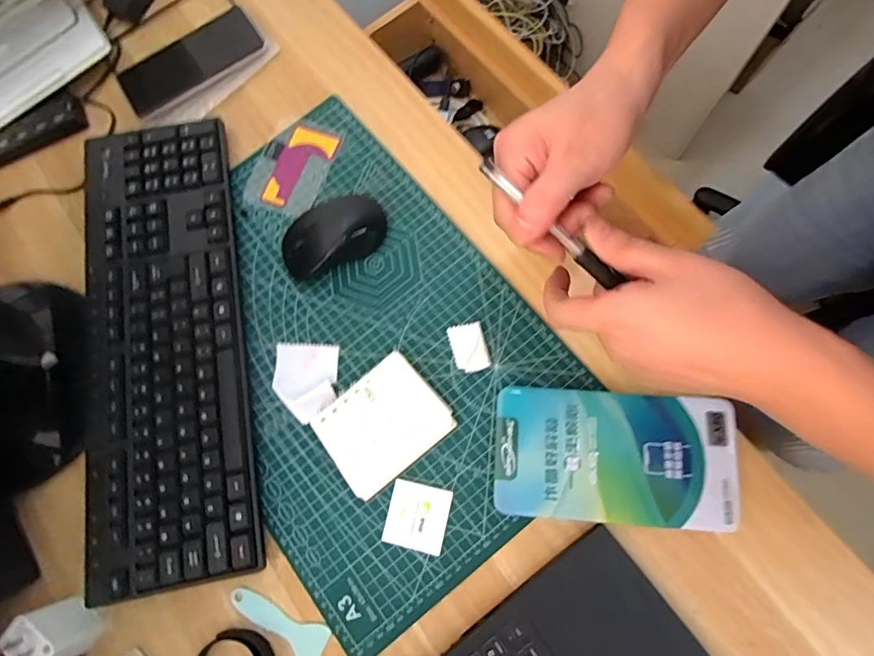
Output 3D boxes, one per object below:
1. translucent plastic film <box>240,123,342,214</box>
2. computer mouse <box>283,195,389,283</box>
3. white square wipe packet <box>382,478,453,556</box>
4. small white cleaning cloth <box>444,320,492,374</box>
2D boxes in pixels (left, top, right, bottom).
[{"bbox_3d":[-0.153,-0.166,0.479,0.079,0.004,0.096,17,78,8],"label":"translucent plastic film"},{"bbox_3d":[-0.099,-0.092,0.436,0.104,0.032,0.060,-36,75,-4],"label":"computer mouse"},{"bbox_3d":[-0.017,0.157,0.383,0.049,0.004,0.051,11,80,6],"label":"white square wipe packet"},{"bbox_3d":[0.029,0.017,0.411,0.030,0.011,0.043,-16,75,2],"label":"small white cleaning cloth"}]

